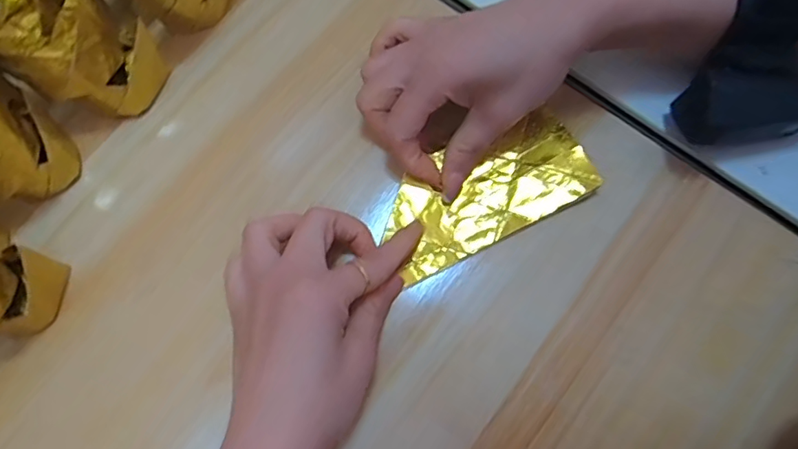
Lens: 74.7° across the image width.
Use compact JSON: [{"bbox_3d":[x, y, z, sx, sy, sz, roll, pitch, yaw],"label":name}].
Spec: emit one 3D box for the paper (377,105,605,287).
[{"bbox_3d":[0.048,-0.016,0.295,0.118,0.013,0.057,-31,76,-2],"label":"paper"}]

